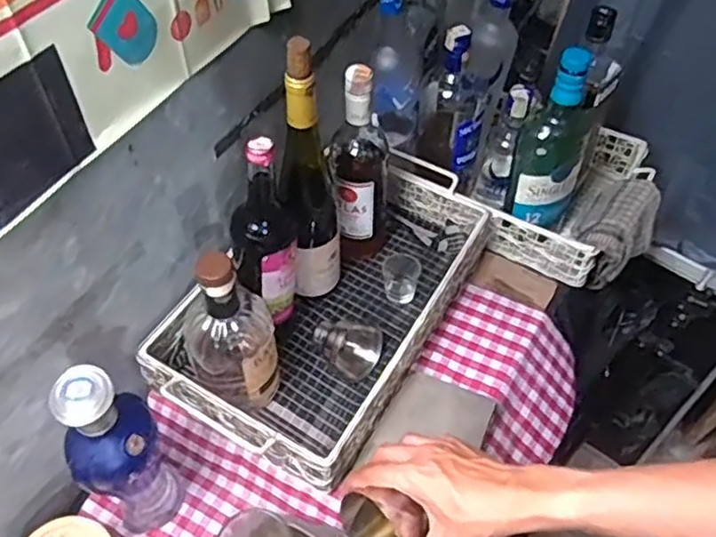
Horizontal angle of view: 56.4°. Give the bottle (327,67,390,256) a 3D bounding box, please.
[{"bbox_3d":[0.004,-0.123,0.827,0.076,0.271,0.077,4,52,3],"label":"bottle"}]

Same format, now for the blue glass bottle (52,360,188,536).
[{"bbox_3d":[-0.230,0.181,0.654,0.079,0.270,0.076,-29,57,-21],"label":"blue glass bottle"}]

